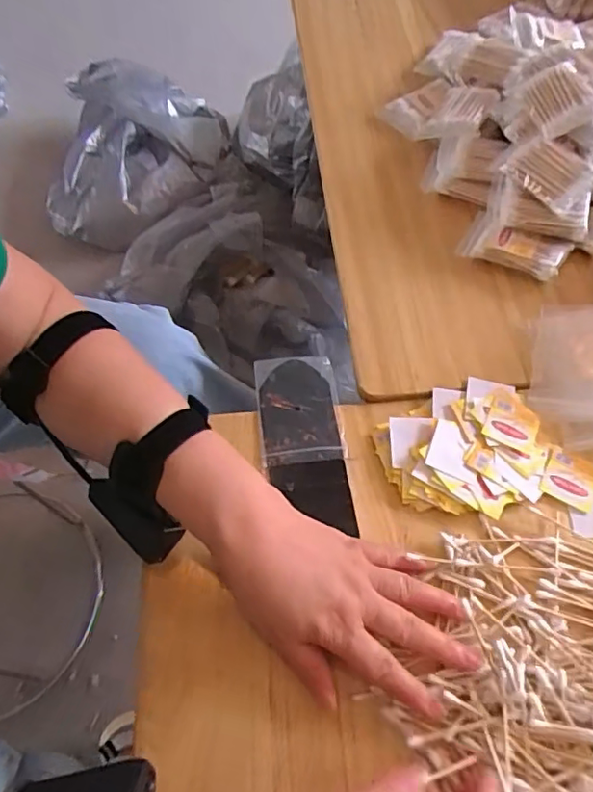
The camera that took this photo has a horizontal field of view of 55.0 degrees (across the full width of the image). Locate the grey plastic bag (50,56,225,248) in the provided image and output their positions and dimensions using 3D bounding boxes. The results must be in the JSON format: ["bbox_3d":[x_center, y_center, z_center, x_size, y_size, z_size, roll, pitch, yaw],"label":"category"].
[{"bbox_3d":[-0.358,-0.555,1.308,0.377,0.186,0.440,-3,61,1],"label":"grey plastic bag"}]

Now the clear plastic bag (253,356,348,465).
[{"bbox_3d":[0.001,0.010,0.470,0.066,0.010,0.100,-7,61,-2],"label":"clear plastic bag"}]

